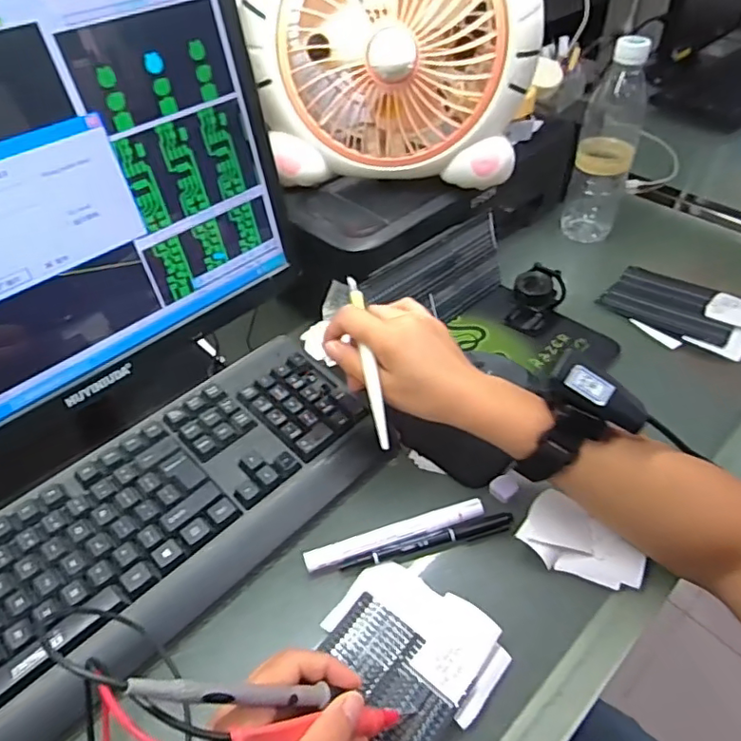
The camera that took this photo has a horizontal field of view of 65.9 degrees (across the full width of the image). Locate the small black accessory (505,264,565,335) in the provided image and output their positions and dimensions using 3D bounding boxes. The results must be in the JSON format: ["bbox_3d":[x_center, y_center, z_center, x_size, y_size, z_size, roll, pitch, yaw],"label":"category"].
[{"bbox_3d":[0.179,-0.077,0.616,0.052,0.056,0.058,17,48,18],"label":"small black accessory"}]

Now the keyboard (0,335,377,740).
[{"bbox_3d":[-0.178,0.128,0.426,0.154,0.041,0.429,34,55,30],"label":"keyboard"}]

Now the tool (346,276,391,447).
[{"bbox_3d":[-0.002,-0.012,0.431,0.010,0.008,0.152,-8,60,-6],"label":"tool"}]

